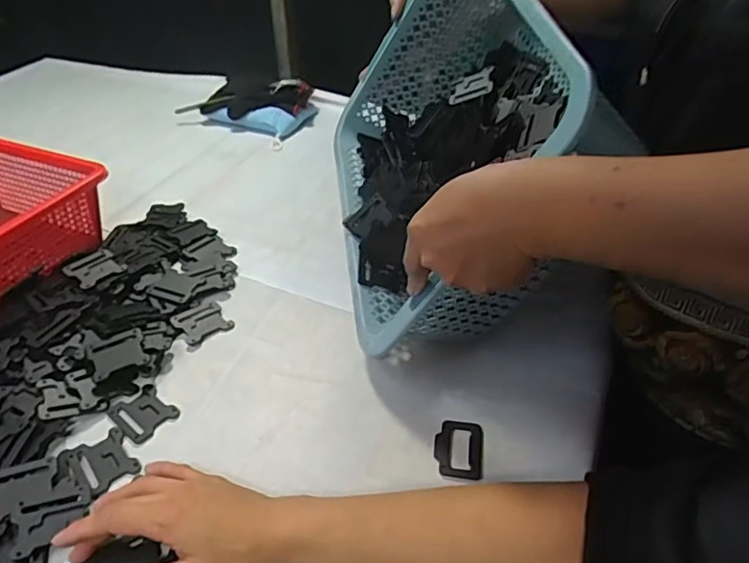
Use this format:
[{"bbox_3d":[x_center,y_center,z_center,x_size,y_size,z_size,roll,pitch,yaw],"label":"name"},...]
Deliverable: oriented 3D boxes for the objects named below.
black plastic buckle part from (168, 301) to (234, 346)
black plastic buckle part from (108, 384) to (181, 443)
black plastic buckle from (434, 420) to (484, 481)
[{"bbox_3d":[-0.174,0.040,0.571,0.049,0.010,0.042,-31,48,-31],"label":"black plastic buckle part"},{"bbox_3d":[-0.201,0.113,0.489,0.052,0.004,0.042,27,48,31],"label":"black plastic buckle part"},{"bbox_3d":[0.067,0.134,0.451,0.038,0.004,0.054,5,40,8],"label":"black plastic buckle"}]

